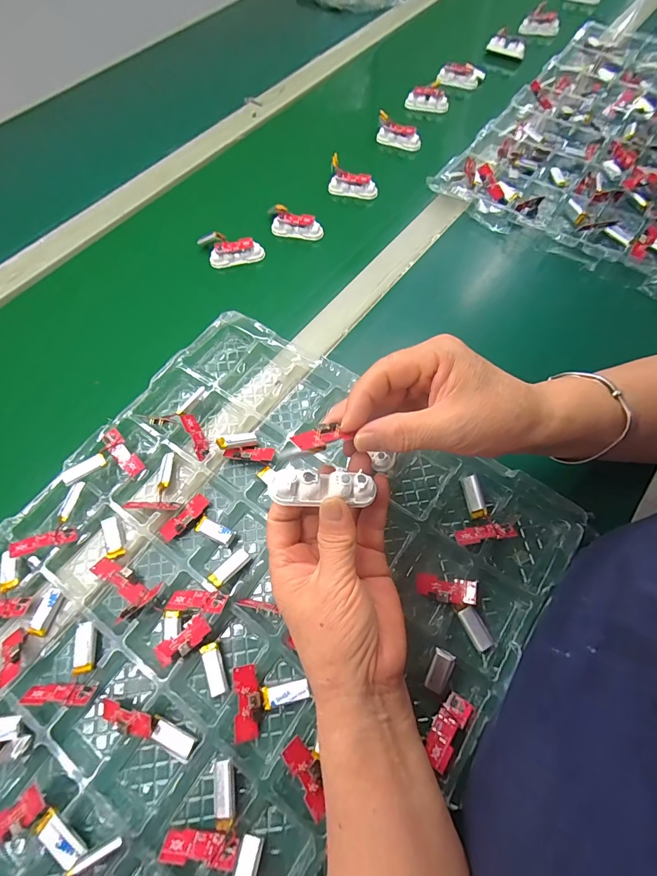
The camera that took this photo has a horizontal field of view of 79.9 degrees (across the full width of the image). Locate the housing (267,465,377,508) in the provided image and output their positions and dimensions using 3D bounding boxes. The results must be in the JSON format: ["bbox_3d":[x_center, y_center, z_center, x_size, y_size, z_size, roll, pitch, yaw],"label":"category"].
[{"bbox_3d":[-0.003,0.028,0.227,0.060,0.015,0.017,4,65,-6],"label":"housing"}]

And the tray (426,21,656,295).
[{"bbox_3d":[0.421,-0.380,0.513,0.372,0.046,0.506,34,70,15],"label":"tray"}]

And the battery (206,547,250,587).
[{"bbox_3d":[-0.076,0.100,0.303,0.013,0.006,0.034,41,53,17],"label":"battery"}]

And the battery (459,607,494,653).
[{"bbox_3d":[0.106,0.137,0.282,0.013,0.005,0.030,-25,67,-8],"label":"battery"}]

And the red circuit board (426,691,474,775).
[{"bbox_3d":[0.078,0.191,0.257,0.018,0.004,0.044,21,56,36],"label":"red circuit board"}]

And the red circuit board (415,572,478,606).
[{"bbox_3d":[0.086,0.111,0.288,0.044,0.008,0.018,0,61,34],"label":"red circuit board"}]

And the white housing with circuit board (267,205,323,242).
[{"bbox_3d":[-0.041,-0.254,0.463,0.069,0.028,0.021,22,69,12],"label":"white housing with circuit board"}]

